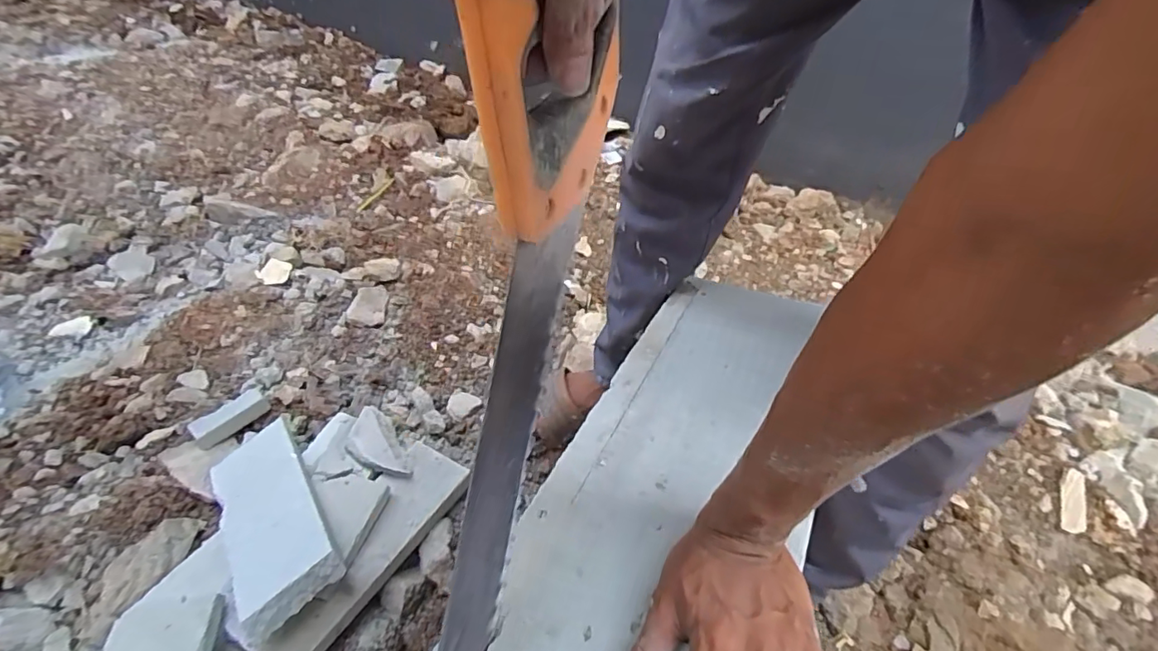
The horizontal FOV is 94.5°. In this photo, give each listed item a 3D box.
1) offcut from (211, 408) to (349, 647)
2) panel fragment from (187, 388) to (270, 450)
[{"bbox_3d":[-0.357,0.217,0.620,0.098,0.029,0.258,-27,42,-25],"label":"offcut"},{"bbox_3d":[-0.506,0.133,0.773,0.044,0.027,0.099,31,54,22],"label":"panel fragment"}]

